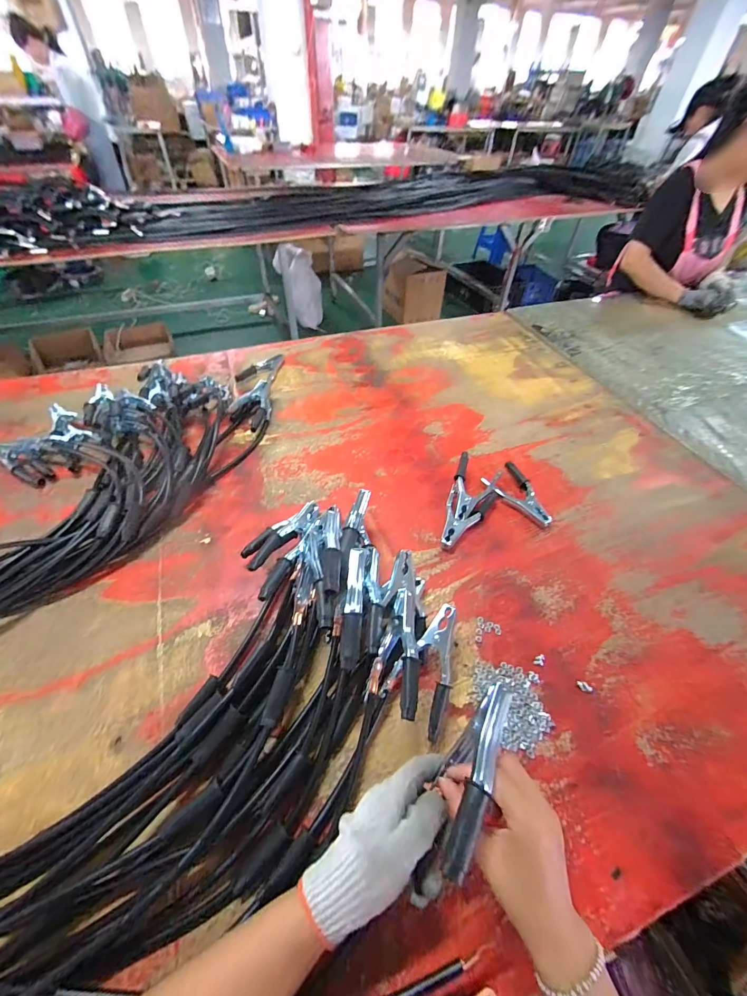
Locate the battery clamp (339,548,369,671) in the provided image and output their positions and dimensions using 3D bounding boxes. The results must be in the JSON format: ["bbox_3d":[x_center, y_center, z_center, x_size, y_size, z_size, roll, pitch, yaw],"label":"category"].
[{"bbox_3d":[-0.023,0.136,0.447,0.022,0.053,0.148,4,49,2],"label":"battery clamp"}]

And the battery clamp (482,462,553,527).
[{"bbox_3d":[0.273,-0.005,0.659,0.072,0.028,0.137,-27,53,-24],"label":"battery clamp"}]

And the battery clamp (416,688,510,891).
[{"bbox_3d":[0.081,0.245,0.312,0.030,0.062,0.163,22,58,18],"label":"battery clamp"}]

